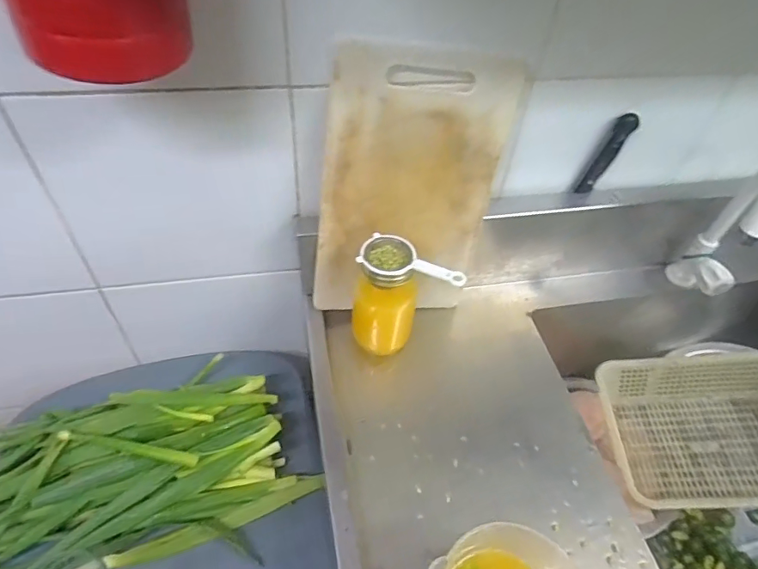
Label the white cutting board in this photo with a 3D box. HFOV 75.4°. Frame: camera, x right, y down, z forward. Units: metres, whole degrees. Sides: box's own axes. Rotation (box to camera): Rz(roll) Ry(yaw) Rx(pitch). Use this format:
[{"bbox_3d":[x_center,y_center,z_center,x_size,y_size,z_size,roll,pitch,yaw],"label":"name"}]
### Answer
[{"bbox_3d":[0.048,-0.118,0.656,0.246,0.357,0.015,0,35,-14],"label":"white cutting board"}]

